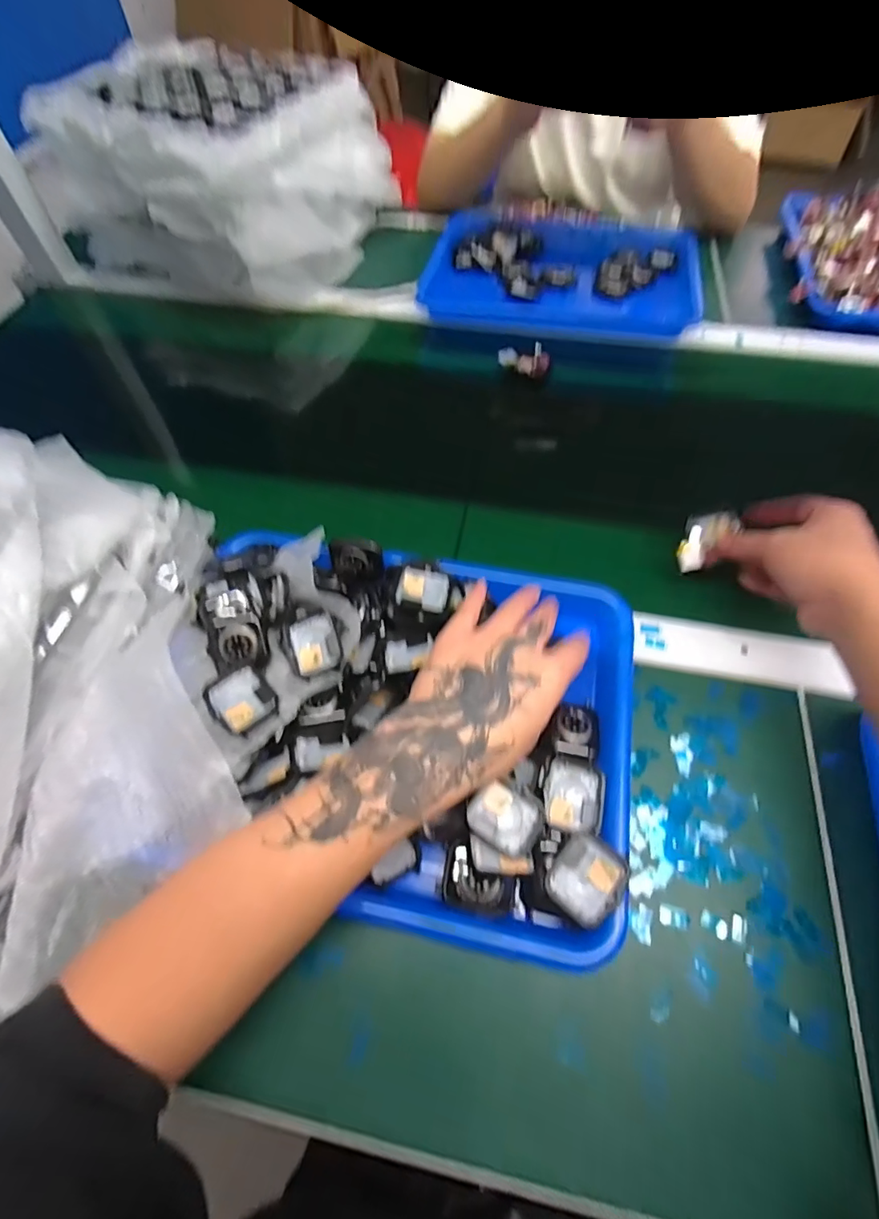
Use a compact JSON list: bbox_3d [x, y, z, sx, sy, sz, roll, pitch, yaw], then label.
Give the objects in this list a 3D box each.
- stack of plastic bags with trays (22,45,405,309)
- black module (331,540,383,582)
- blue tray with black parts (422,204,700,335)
[{"bbox_3d":[-0.282,-0.597,0.689,0.352,0.171,0.321,20,62,12],"label":"stack of plastic bags with trays"},{"bbox_3d":[-0.065,-0.042,0.410,0.044,0.030,0.020,4,23,7],"label":"black module"},{"bbox_3d":[0.160,-0.446,0.667,0.330,0.042,0.223,8,60,6],"label":"blue tray with black parts"}]

